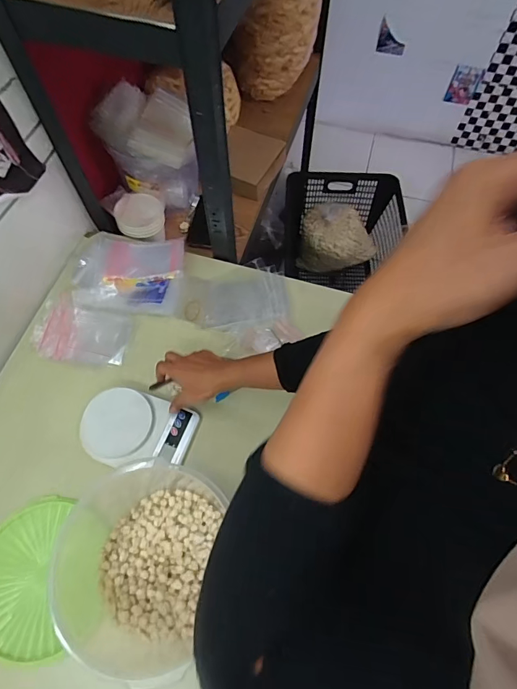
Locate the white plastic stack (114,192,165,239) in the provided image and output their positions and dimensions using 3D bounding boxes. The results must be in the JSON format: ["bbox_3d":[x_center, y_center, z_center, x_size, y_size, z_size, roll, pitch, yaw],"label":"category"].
[{"bbox_3d":[-0.268,-0.289,0.919,0.105,0.036,0.106,0,76,-21],"label":"white plastic stack"}]

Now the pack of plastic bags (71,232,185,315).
[{"bbox_3d":[-0.256,-0.156,0.810,0.202,0.029,0.190,1,65,0],"label":"pack of plastic bags"}]

